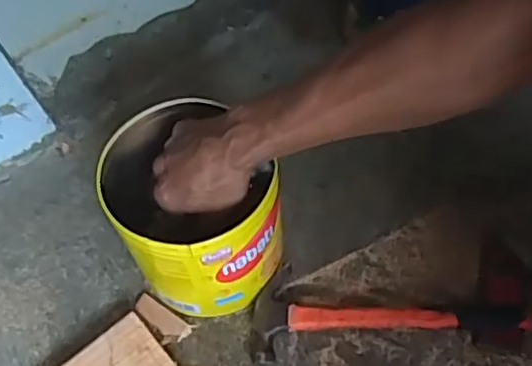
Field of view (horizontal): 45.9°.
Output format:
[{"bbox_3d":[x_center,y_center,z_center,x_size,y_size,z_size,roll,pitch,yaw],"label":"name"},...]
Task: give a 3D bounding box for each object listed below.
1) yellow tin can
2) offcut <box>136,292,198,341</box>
[{"bbox_3d":[-0.070,0.027,0.579,0.130,0.150,0.157,-31,64,-14],"label":"yellow tin can"},{"bbox_3d":[-0.103,0.134,0.623,0.062,0.008,0.022,28,66,17],"label":"offcut"}]

